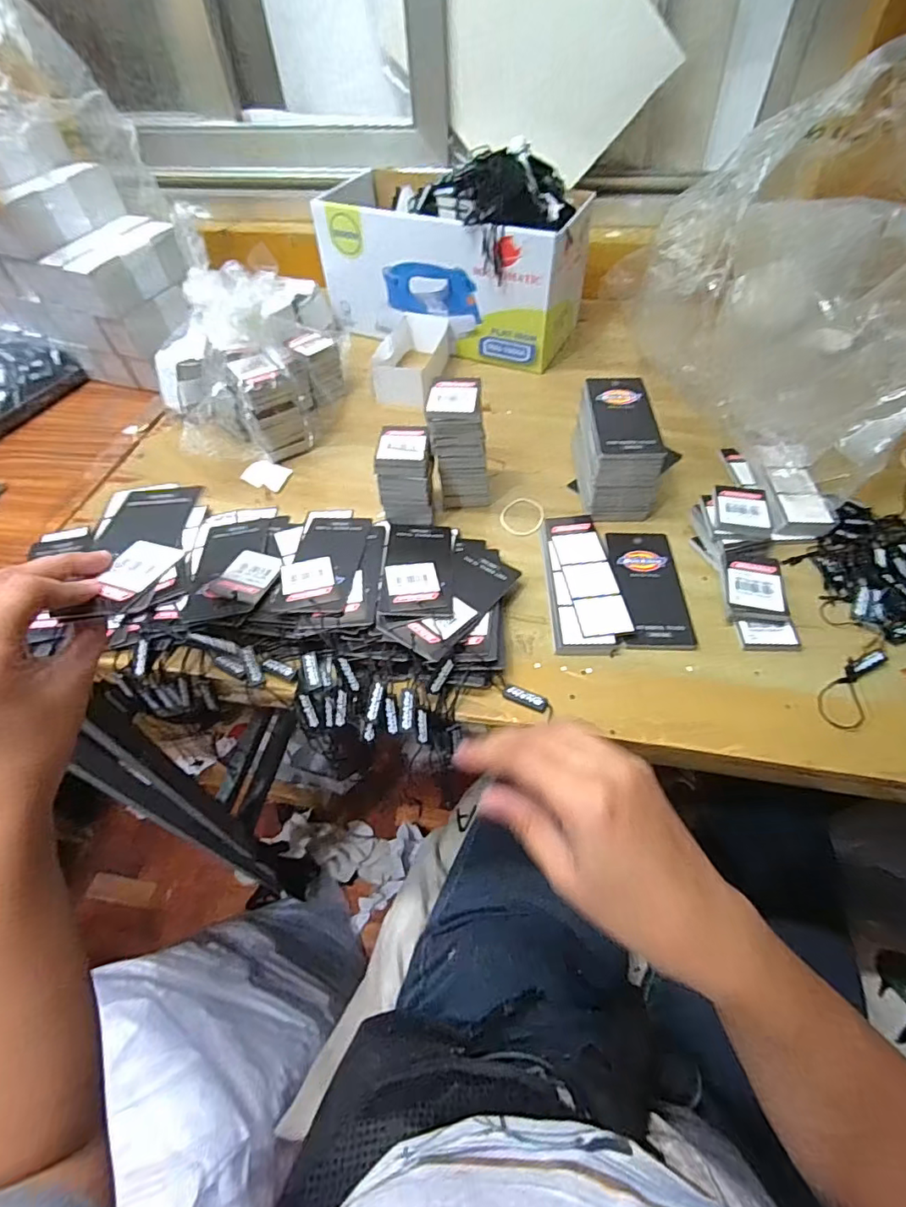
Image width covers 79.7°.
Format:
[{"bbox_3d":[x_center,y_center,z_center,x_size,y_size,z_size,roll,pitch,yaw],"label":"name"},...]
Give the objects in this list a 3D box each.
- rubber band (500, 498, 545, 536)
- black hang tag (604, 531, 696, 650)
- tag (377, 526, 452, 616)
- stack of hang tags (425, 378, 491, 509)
[{"bbox_3d":[0.059,-0.073,0.457,0.038,0.004,0.045,-4,52,1],"label":"rubber band"},{"bbox_3d":[0.145,-0.014,0.402,0.050,0.007,0.109,4,52,-2],"label":"black hang tag"},{"bbox_3d":[-0.025,-0.028,0.396,0.049,0.005,0.107,3,39,-4],"label":"tag"},{"bbox_3d":[0.006,-0.129,0.439,0.047,0.086,0.051,-1,53,2],"label":"stack of hang tags"}]

